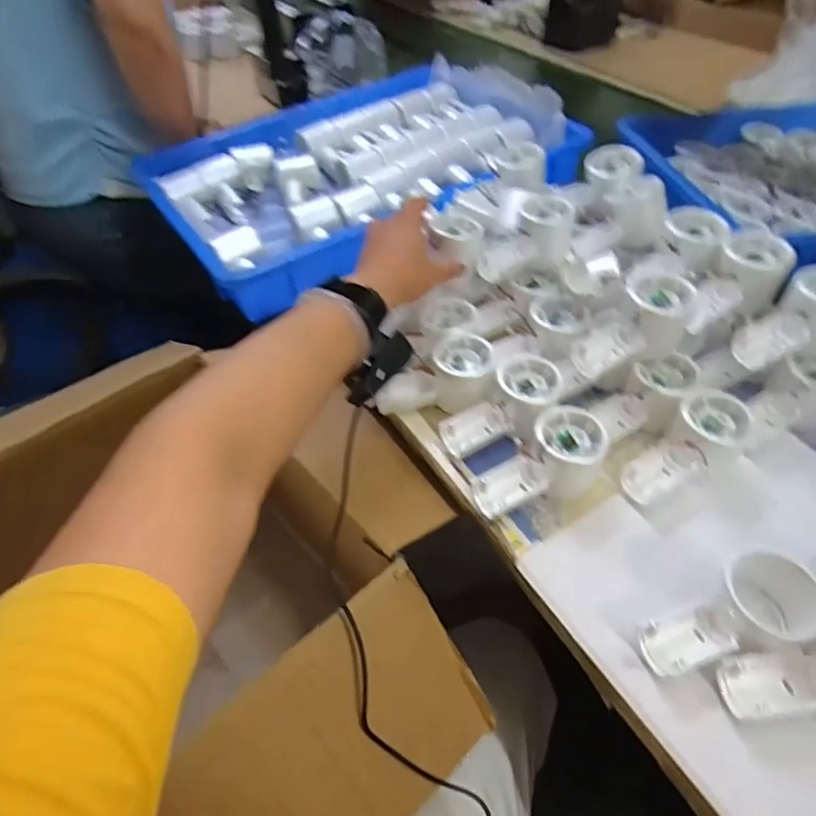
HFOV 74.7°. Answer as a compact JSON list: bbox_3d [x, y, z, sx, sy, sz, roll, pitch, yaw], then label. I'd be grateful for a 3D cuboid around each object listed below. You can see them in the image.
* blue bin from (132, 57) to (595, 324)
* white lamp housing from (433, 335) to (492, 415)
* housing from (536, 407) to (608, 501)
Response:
[{"bbox_3d":[-0.062,-0.349,0.771,0.550,0.102,0.378,-25,53,-19],"label":"blue bin"},{"bbox_3d":[0.053,-0.033,0.514,0.055,0.047,0.057,-2,49,0],"label":"white lamp housing"},{"bbox_3d":[0.133,0.035,0.451,0.057,0.045,0.055,-15,50,-11],"label":"housing"}]

